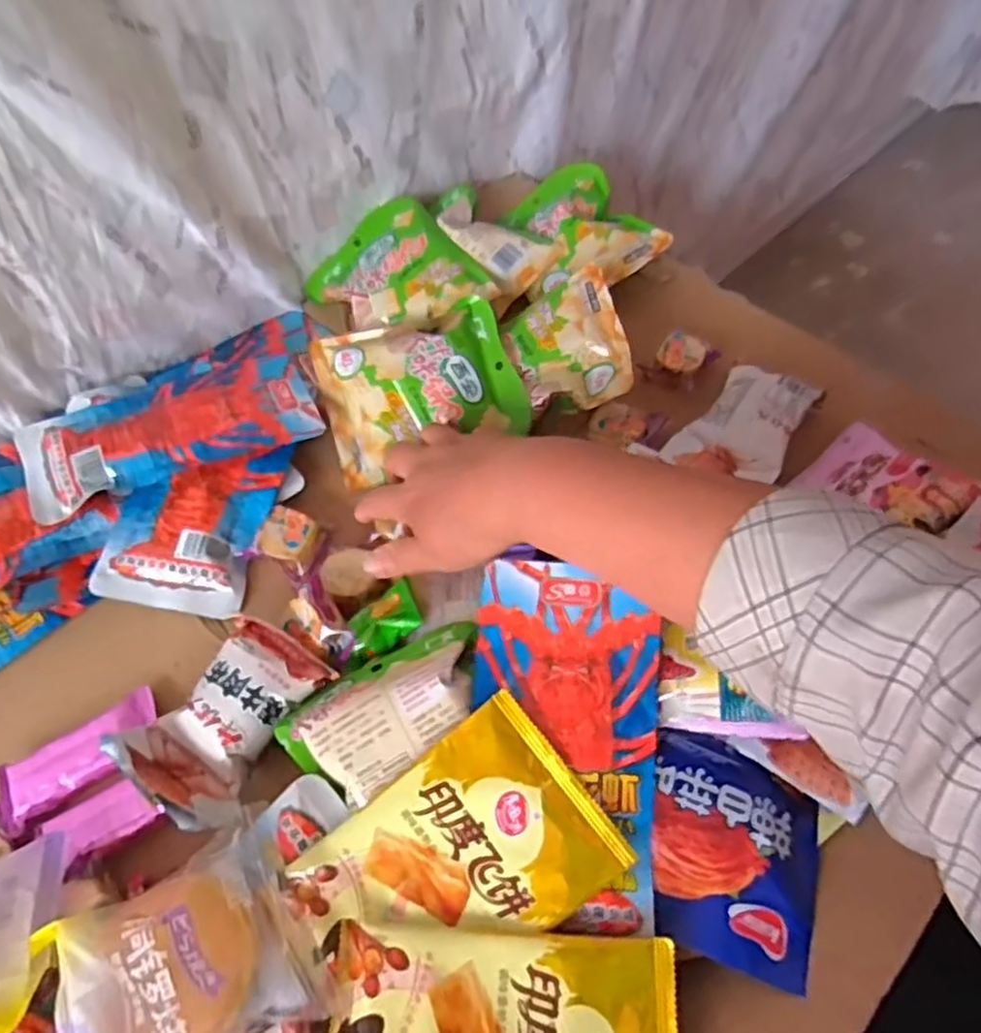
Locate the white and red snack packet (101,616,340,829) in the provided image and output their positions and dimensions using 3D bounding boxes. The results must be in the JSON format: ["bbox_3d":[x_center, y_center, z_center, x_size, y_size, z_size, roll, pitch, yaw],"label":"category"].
[{"bbox_3d":[-0.150,0.116,0.426,0.077,0.034,0.109,31,65,20],"label":"white and red snack packet"}]

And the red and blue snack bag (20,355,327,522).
[{"bbox_3d":[-0.232,-0.068,0.538,0.200,0.025,0.109,-25,61,-12],"label":"red and blue snack bag"}]

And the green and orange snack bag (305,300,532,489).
[{"bbox_3d":[-0.054,-0.099,0.566,0.147,0.034,0.121,-17,79,2],"label":"green and orange snack bag"}]

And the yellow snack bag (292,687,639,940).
[{"bbox_3d":[-0.017,0.165,0.356,0.142,0.033,0.098,-32,62,-16],"label":"yellow snack bag"}]

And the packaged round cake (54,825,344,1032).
[{"bbox_3d":[-0.142,0.201,0.325,0.107,0.041,0.085,-27,62,-13],"label":"packaged round cake"}]

